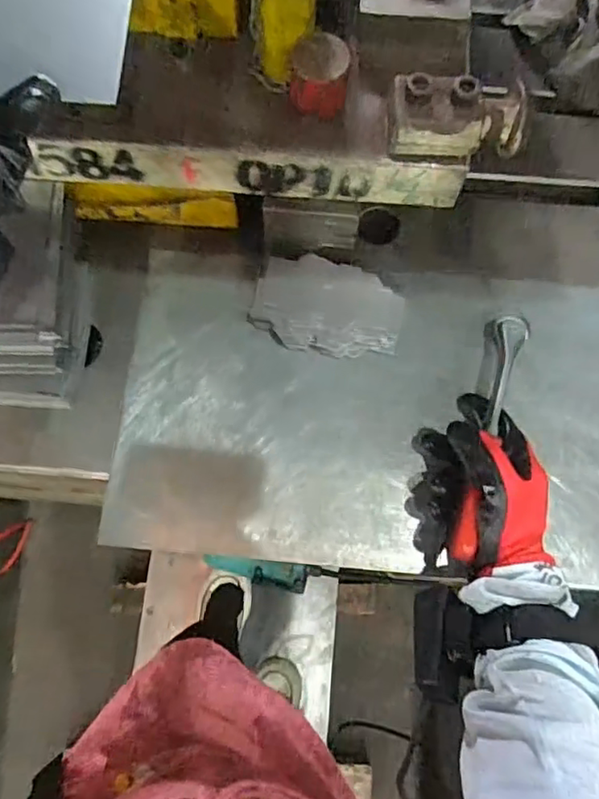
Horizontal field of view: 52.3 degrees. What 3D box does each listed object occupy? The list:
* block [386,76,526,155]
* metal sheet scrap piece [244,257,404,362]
[{"bbox_3d":[0.103,-0.188,0.405,0.091,0.040,0.045,4,73,0],"label":"block"},{"bbox_3d":[0.024,-0.078,0.511,0.123,0.024,0.079,10,73,2],"label":"metal sheet scrap piece"}]

